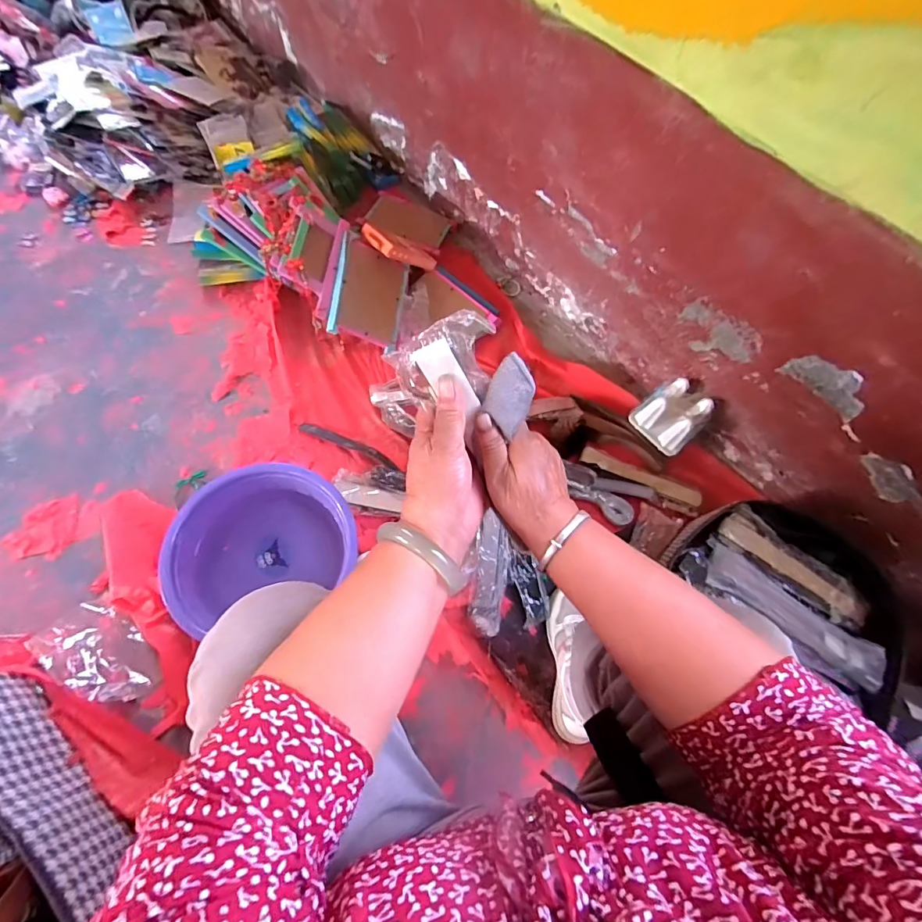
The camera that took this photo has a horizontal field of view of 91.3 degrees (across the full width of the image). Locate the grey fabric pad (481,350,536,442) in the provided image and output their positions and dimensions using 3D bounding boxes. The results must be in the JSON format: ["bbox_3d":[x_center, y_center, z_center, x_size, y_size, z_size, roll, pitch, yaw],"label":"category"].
[{"bbox_3d":[0.040,-0.055,0.366,0.035,0.008,0.059,16,95,-1],"label":"grey fabric pad"}]

